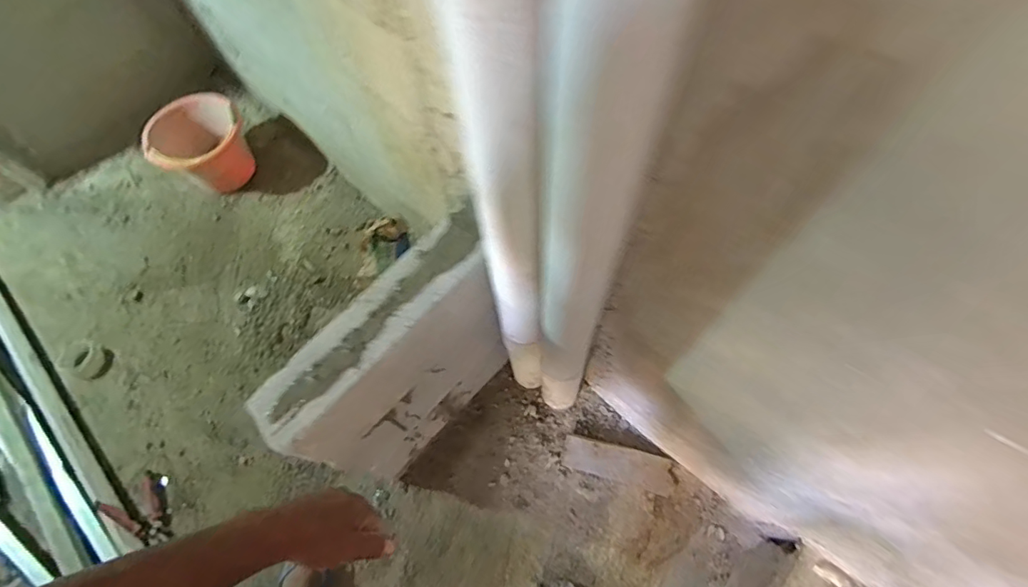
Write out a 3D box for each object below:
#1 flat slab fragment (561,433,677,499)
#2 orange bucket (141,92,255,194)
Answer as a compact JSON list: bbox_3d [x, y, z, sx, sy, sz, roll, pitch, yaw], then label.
[{"bbox_3d":[0.256,0.417,1.185,0.265,0.013,0.086,14,68,9],"label":"flat slab fragment"},{"bbox_3d":[-0.950,-0.463,1.484,0.271,0.169,0.269,-1,66,2],"label":"orange bucket"}]

